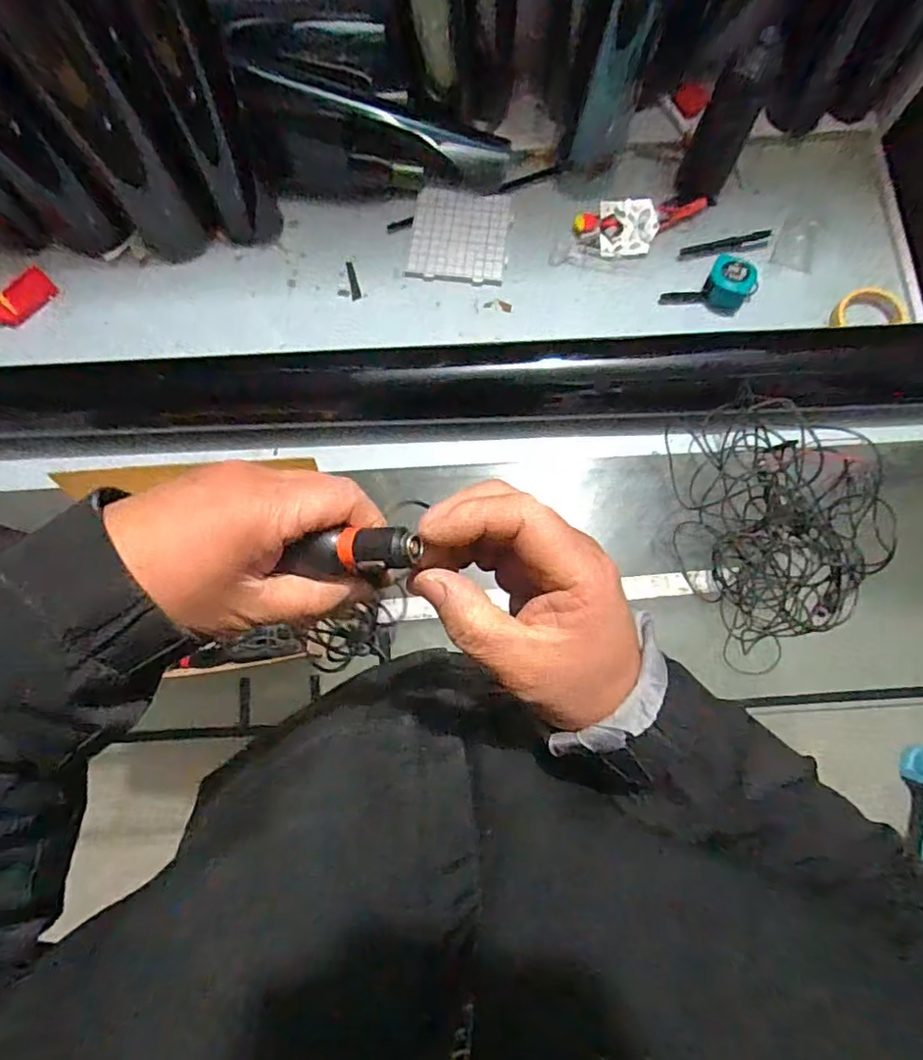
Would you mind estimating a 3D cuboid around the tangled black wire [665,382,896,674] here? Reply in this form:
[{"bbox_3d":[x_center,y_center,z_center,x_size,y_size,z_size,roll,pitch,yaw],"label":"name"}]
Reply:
[{"bbox_3d":[0.412,-0.013,0.740,0.243,0.097,0.311,-4,78,1],"label":"tangled black wire"}]

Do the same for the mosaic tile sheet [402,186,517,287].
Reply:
[{"bbox_3d":[-0.001,-0.446,0.882,0.144,0.010,0.144,8,78,3],"label":"mosaic tile sheet"}]

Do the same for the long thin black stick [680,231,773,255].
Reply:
[{"bbox_3d":[0.400,-0.435,0.880,0.140,0.011,0.013,-12,78,-1],"label":"long thin black stick"}]

